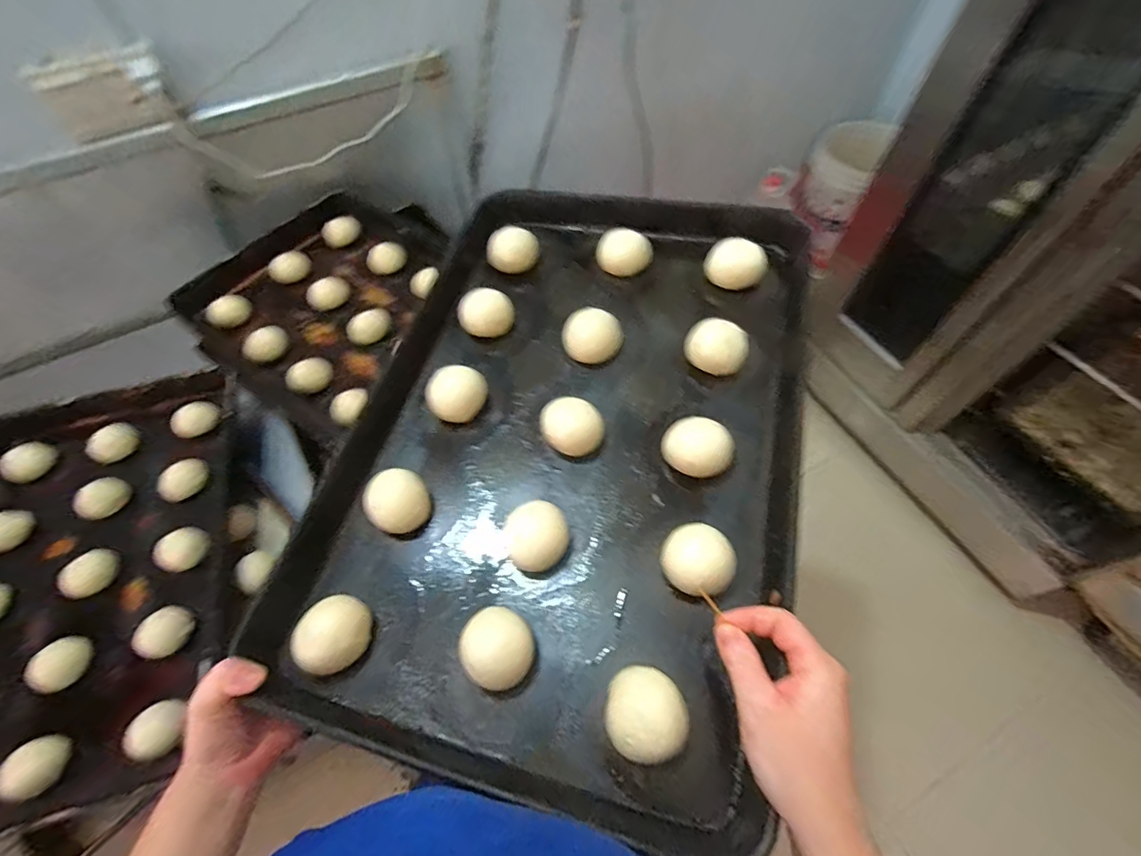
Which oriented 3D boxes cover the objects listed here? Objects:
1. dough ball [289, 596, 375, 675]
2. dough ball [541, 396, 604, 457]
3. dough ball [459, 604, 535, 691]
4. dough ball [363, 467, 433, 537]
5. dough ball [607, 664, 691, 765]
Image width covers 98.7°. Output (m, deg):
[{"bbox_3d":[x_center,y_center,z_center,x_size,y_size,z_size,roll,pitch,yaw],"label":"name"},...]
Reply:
[{"bbox_3d":[-0.189,0.165,0.392,0.050,0.032,0.056,10,62,7],"label":"dough ball"},{"bbox_3d":[0.001,-0.003,0.469,0.059,0.027,0.048,22,64,14],"label":"dough ball"},{"bbox_3d":[-0.056,0.169,0.378,0.052,0.029,0.056,-1,61,2],"label":"dough ball"},{"bbox_3d":[-0.159,0.067,0.447,0.053,0.031,0.054,-1,61,2],"label":"dough ball"},{"bbox_3d":[0.054,0.201,0.345,0.053,0.033,0.056,-1,61,2],"label":"dough ball"}]

